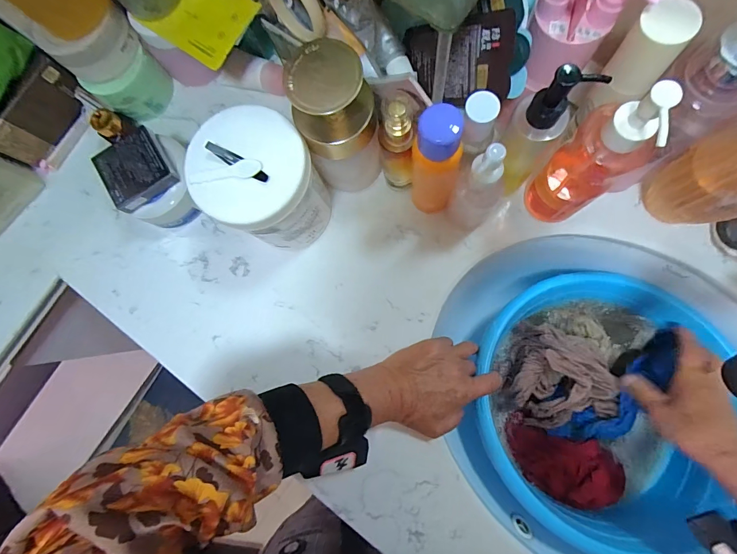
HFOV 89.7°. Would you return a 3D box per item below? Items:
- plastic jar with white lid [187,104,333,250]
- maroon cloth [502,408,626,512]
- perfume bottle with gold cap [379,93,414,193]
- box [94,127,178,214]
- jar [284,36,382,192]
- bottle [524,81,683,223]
[{"bbox_3d":[-0.098,-0.090,0.385,0.100,0.152,0.101,-1,84,7],"label":"plastic jar with white lid"},{"bbox_3d":[0.252,0.242,0.473,0.145,0.048,0.073,18,87,9],"label":"maroon cloth"},{"bbox_3d":[0.029,-0.126,0.376,0.034,0.147,0.028,-2,84,7],"label":"perfume bottle with gold cap"},{"bbox_3d":[-0.262,-0.121,0.415,0.073,0.018,0.073,-31,81,3],"label":"box"},{"bbox_3d":[-0.028,-0.150,0.377,0.072,0.161,0.069,-1,84,7],"label":"jar"},{"bbox_3d":[0.199,-0.102,0.332,0.058,0.192,0.059,39,90,9],"label":"bottle"}]

